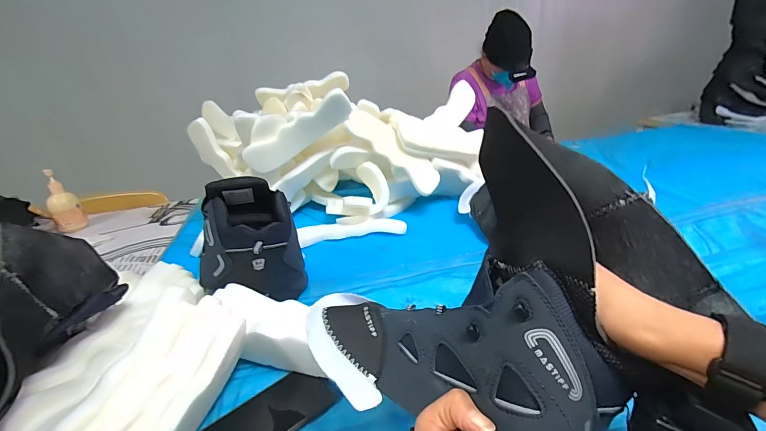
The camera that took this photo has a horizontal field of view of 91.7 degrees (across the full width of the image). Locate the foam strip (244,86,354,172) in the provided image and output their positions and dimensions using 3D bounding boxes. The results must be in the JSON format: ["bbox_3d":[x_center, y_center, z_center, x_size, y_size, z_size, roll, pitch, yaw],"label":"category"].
[{"bbox_3d":[-0.185,-0.180,0.823,0.260,0.076,0.057,-32,25,4],"label":"foam strip"}]

